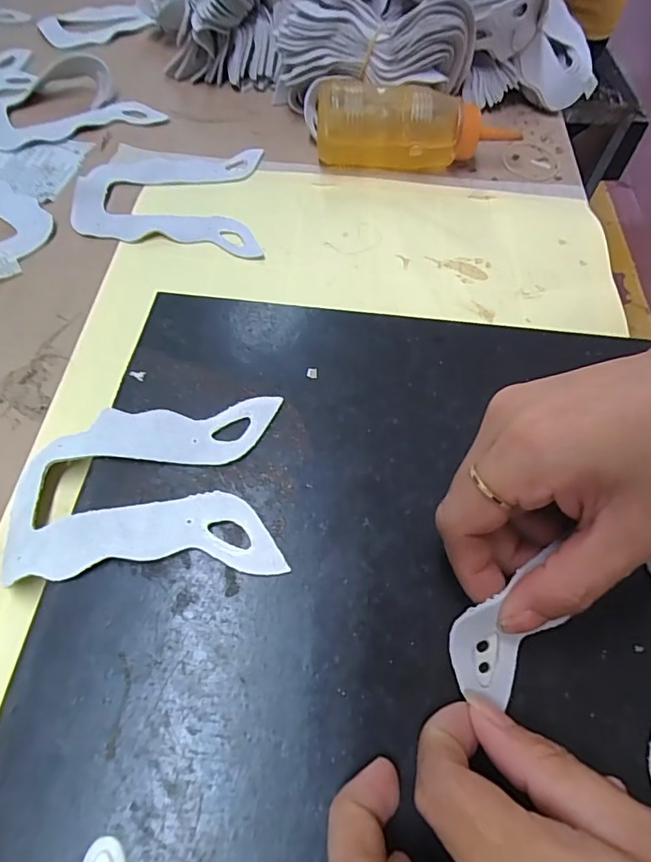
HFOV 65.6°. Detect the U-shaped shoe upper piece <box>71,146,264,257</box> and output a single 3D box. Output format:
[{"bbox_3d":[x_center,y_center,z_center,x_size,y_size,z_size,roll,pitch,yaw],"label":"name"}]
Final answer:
[{"bbox_3d":[-0.101,-0.164,0.342,0.118,0.010,0.104,4,60,-1],"label":"U-shaped shoe upper piece"}]

